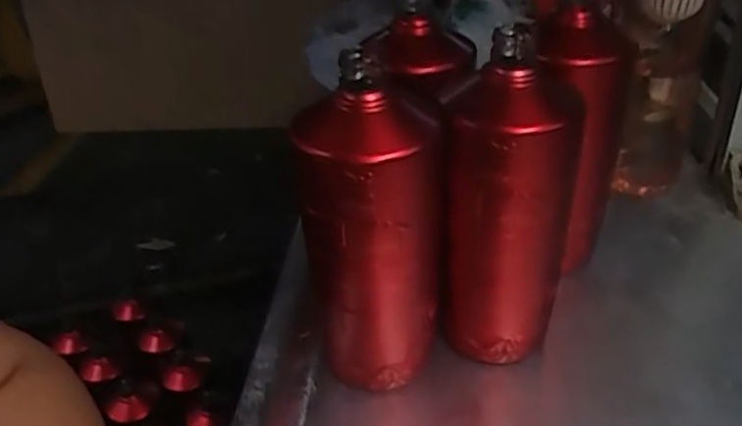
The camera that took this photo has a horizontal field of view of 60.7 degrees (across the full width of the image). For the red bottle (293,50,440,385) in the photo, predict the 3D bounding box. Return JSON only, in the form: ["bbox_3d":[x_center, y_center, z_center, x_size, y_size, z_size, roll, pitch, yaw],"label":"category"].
[{"bbox_3d":[0.003,0.023,0.380,0.079,0.201,0.076,-11,32,-1],"label":"red bottle"}]

